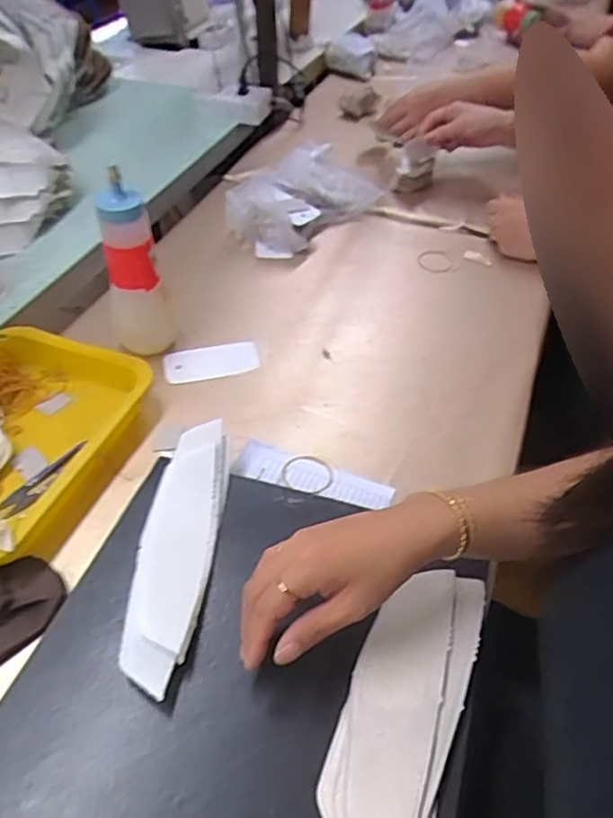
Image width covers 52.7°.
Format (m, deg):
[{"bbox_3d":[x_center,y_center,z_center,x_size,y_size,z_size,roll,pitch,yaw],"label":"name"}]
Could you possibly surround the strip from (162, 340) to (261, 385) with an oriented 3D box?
[{"bbox_3d":[-0.106,-0.053,0.691,0.104,0.007,0.051,-8,47,-10],"label":"strip"}]

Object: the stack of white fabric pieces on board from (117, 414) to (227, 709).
[{"bbox_3d":[-0.102,0.105,0.489,0.056,0.029,0.223,5,46,2],"label":"stack of white fabric pieces on board"}]

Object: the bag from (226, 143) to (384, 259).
[{"bbox_3d":[-0.018,-0.314,0.903,0.160,0.052,0.228,35,54,28],"label":"bag"}]

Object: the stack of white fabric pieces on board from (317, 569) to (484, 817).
[{"bbox_3d":[0.068,0.194,0.419,0.073,0.015,0.199,18,50,13],"label":"stack of white fabric pieces on board"}]

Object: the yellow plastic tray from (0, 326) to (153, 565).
[{"bbox_3d":[-0.282,0.027,0.582,0.211,0.042,0.257,13,47,10],"label":"yellow plastic tray"}]

